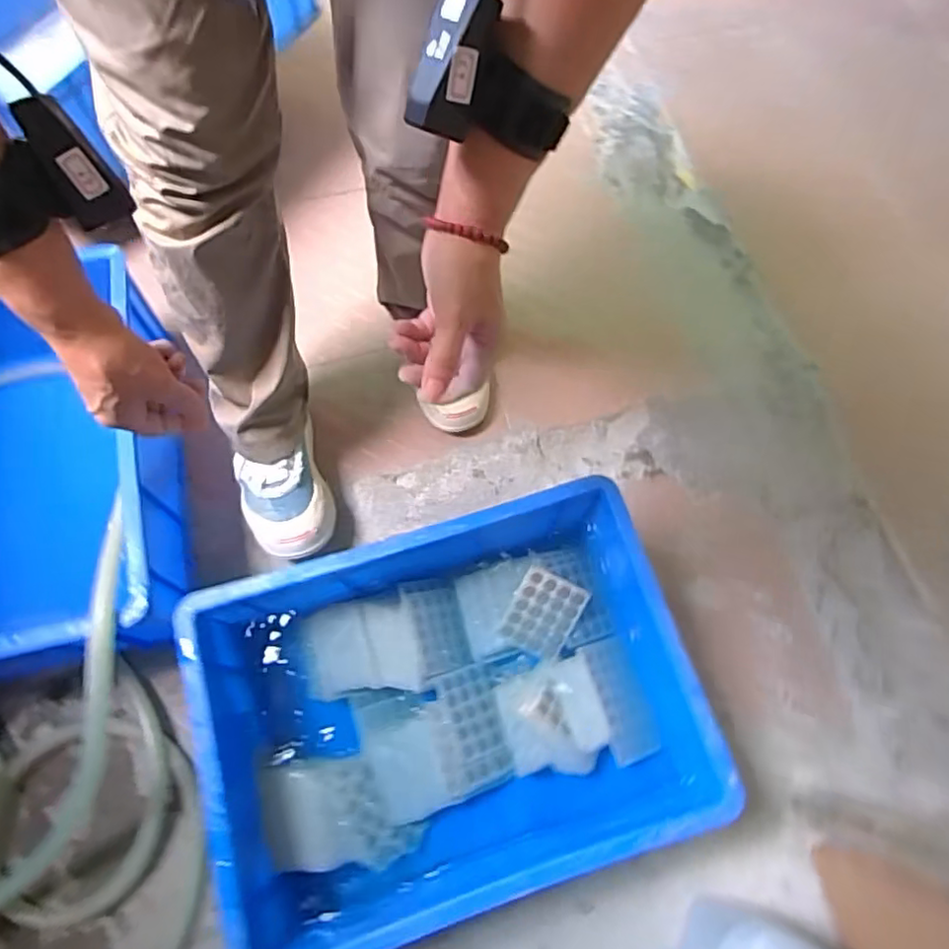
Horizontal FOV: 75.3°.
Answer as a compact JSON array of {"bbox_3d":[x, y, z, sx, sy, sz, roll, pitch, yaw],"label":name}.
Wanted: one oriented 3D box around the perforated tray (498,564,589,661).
[{"bbox_3d":[0.080,0.163,0.721,0.077,0.010,0.089,29,90,1],"label":"perforated tray"}]

